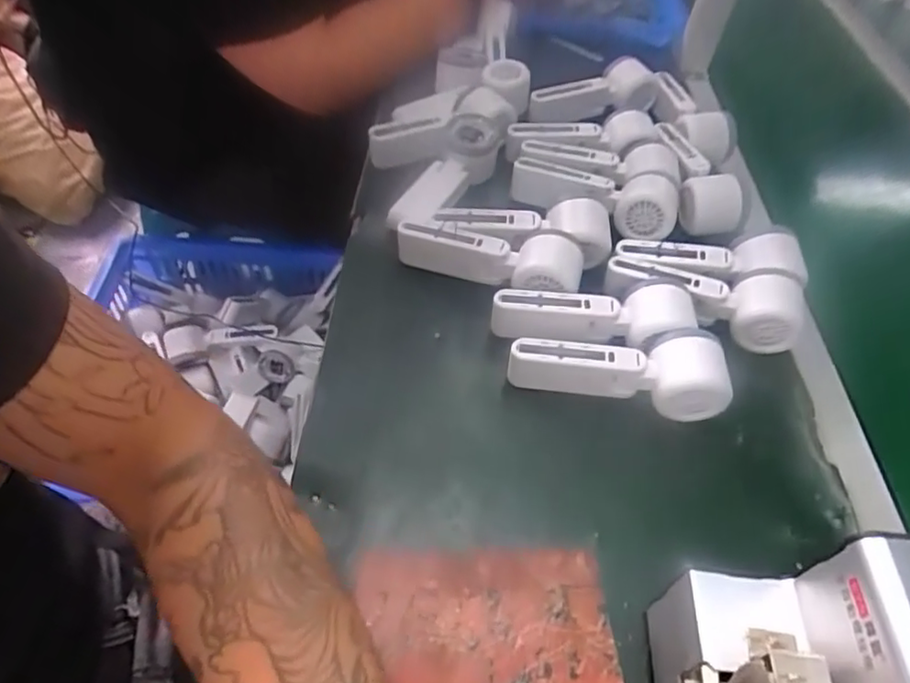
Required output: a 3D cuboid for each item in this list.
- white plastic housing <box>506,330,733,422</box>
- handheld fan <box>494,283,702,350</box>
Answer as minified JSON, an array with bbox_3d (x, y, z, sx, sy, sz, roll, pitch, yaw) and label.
[{"bbox_3d":[0.125,0.026,0.467,0.160,0.056,0.049,2,51,-4],"label":"white plastic housing"},{"bbox_3d":[0.112,-0.024,0.501,0.160,0.046,0.055,-1,50,11],"label":"handheld fan"}]

